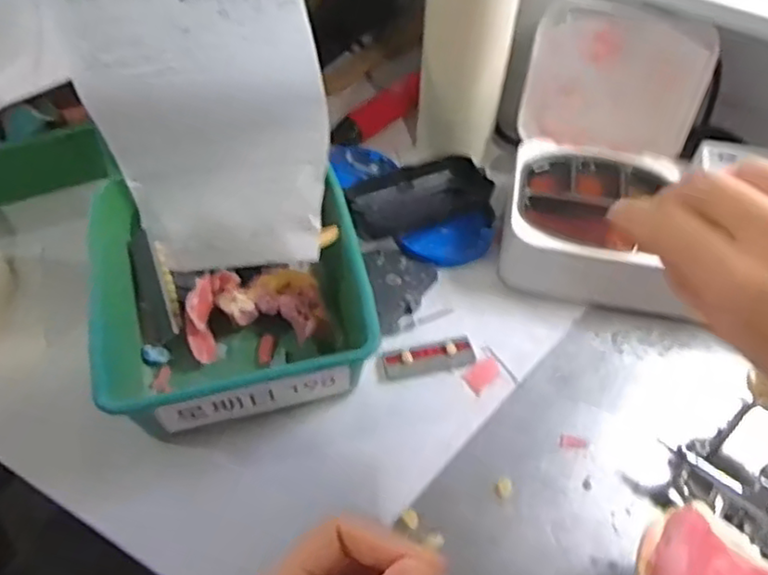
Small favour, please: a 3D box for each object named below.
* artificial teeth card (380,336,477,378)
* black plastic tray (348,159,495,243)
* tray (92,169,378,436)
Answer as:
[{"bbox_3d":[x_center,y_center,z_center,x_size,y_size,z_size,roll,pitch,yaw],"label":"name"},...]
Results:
[{"bbox_3d":[0.030,0.048,0.440,0.063,0.007,0.019,-12,55,-10],"label":"artificial teeth card"},{"bbox_3d":[0.027,-0.071,0.509,0.110,0.032,0.058,-8,55,-7],"label":"black plastic tray"},{"bbox_3d":[-0.097,0.001,0.433,0.158,0.068,0.177,-12,55,-10],"label":"tray"}]

